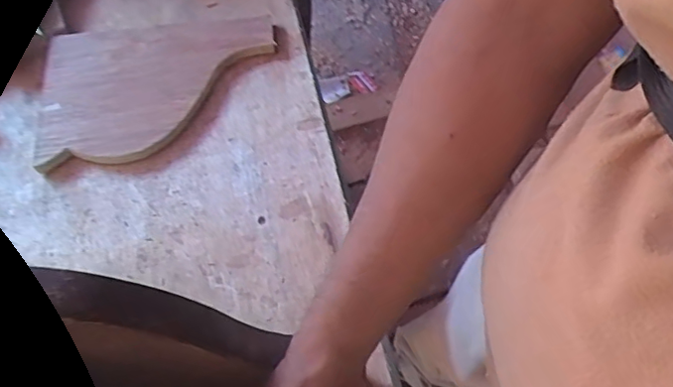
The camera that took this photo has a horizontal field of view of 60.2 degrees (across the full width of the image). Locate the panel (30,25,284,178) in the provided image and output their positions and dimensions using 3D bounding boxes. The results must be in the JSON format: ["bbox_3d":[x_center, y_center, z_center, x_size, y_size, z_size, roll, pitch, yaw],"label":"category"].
[{"bbox_3d":[-0.191,-0.109,0.621,0.237,0.023,0.162,-4,61,-2],"label":"panel"}]

